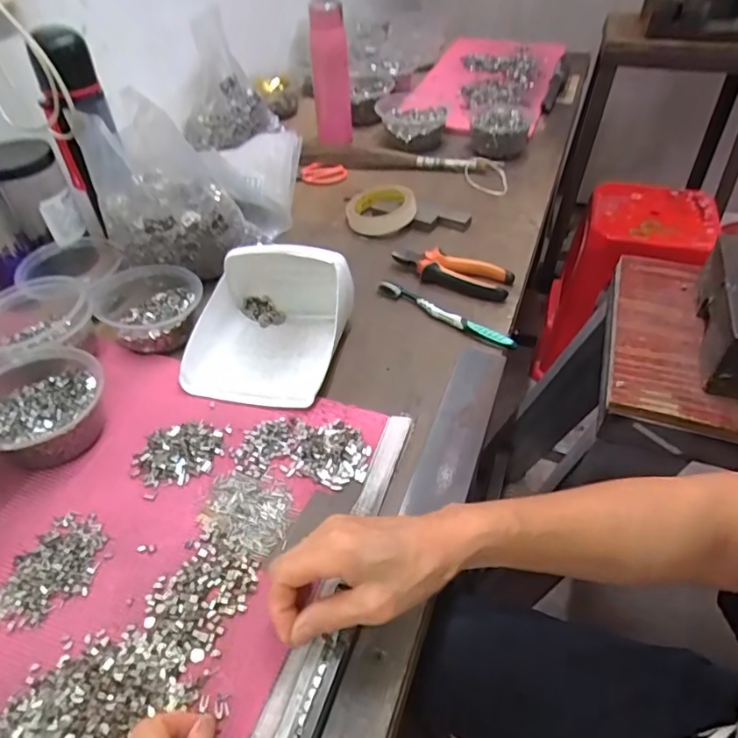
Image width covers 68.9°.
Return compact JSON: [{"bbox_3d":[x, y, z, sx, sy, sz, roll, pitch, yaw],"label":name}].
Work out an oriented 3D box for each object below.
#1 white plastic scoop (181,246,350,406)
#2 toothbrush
[{"bbox_3d":[-0.104,-0.057,0.562,0.159,0.077,0.179,8,47,9],"label":"white plastic scoop"},{"bbox_3d":[0.088,-0.065,0.622,0.179,0.019,0.019,28,52,27],"label":"toothbrush"}]

